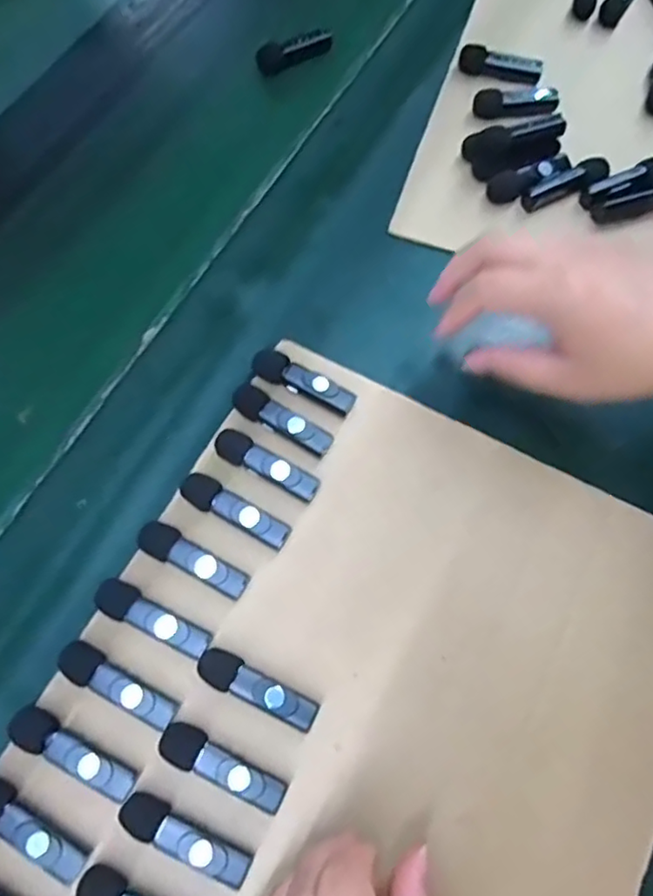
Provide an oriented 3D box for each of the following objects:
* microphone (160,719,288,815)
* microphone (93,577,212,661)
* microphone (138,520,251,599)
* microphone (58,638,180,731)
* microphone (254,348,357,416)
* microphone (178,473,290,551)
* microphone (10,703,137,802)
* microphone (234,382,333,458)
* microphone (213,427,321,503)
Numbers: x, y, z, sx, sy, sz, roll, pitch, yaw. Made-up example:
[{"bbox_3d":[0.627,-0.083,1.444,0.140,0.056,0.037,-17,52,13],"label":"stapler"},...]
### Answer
[{"bbox_3d":[-0.051,0.157,0.294,0.065,0.021,0.018,27,70,14],"label":"microphone"},{"bbox_3d":[-0.092,0.090,0.316,0.066,0.008,0.019,26,70,13],"label":"microphone"},{"bbox_3d":[-0.072,0.060,0.329,0.063,0.013,0.019,24,70,13],"label":"microphone"},{"bbox_3d":[-0.106,0.119,0.304,0.065,0.009,0.018,25,70,13],"label":"microphone"},{"bbox_3d":[-0.015,-0.040,0.368,0.067,0.015,0.020,29,71,15],"label":"microphone"},{"bbox_3d":[-0.052,0.036,0.340,0.067,0.011,0.019,30,71,15],"label":"microphone"},{"bbox_3d":[-0.125,0.149,0.292,0.069,0.013,0.018,29,71,14],"label":"microphone"},{"bbox_3d":[-0.028,-0.016,0.359,0.066,0.012,0.019,32,71,15],"label":"microphone"},{"bbox_3d":[-0.035,0.010,0.347,0.065,0.009,0.018,29,71,15],"label":"microphone"}]

